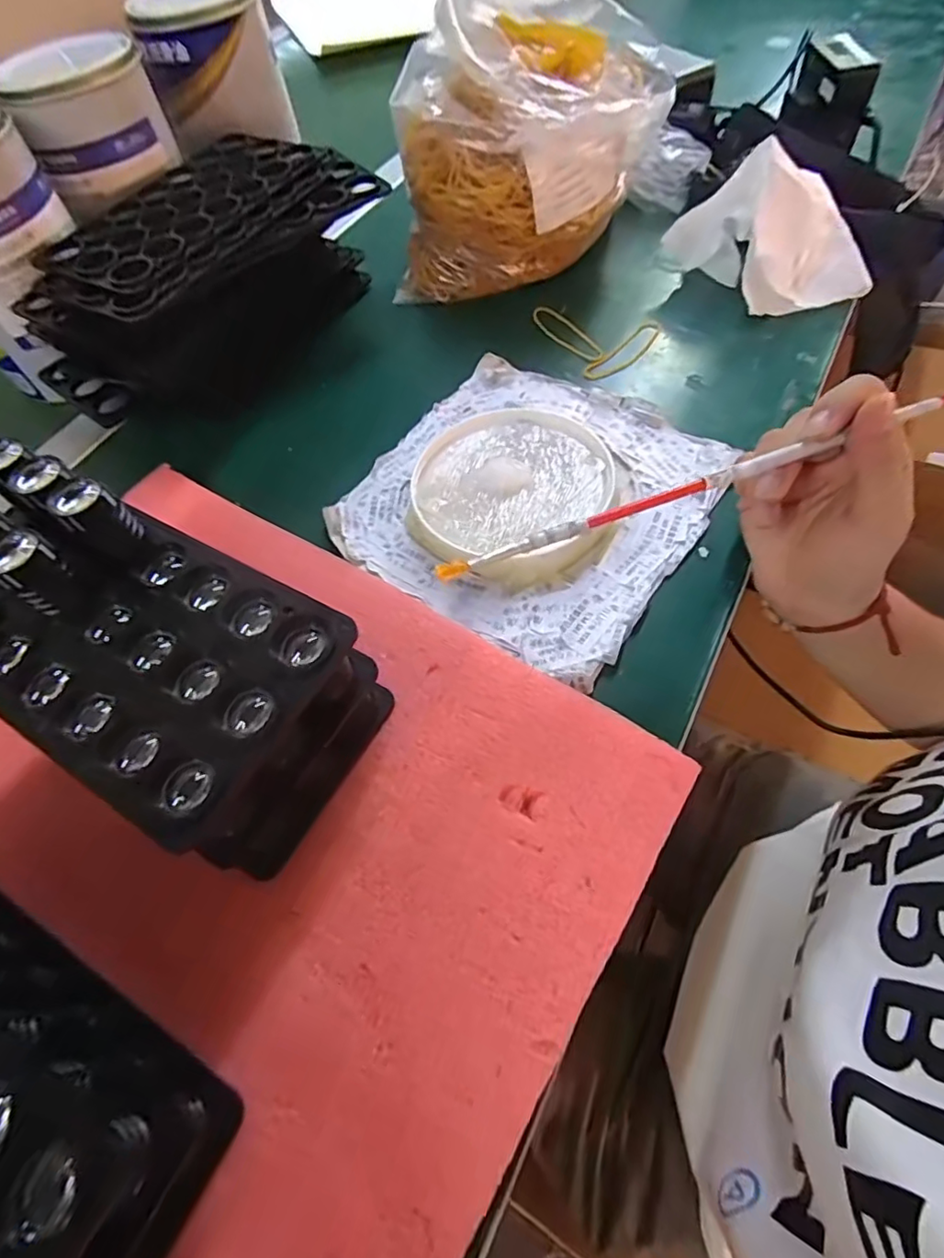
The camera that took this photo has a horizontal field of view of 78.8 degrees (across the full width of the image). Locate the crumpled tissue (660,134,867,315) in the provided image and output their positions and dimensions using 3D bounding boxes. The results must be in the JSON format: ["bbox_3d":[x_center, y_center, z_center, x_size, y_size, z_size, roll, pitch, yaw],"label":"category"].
[{"bbox_3d":[0.218,-0.280,0.412,0.092,0.072,0.121,-32,61,-13],"label":"crumpled tissue"}]

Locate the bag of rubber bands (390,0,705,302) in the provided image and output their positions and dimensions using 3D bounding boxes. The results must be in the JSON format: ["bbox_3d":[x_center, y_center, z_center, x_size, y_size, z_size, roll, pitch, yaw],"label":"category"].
[{"bbox_3d":[0.059,-0.376,0.442,0.144,0.140,0.249,35,69,24],"label":"bag of rubber bands"}]

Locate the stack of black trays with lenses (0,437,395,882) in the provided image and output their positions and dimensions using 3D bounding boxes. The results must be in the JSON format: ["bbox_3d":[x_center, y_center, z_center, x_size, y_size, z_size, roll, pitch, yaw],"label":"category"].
[{"bbox_3d":[-0.145,0.012,0.250,0.187,0.099,0.100,21,64,18],"label":"stack of black trays with lenses"}]

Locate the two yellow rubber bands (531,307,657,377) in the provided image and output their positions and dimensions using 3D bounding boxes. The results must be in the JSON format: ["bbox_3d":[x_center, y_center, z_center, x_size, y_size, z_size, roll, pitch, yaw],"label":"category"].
[{"bbox_3d":[0.101,-0.224,0.435,0.074,0.010,0.094,-23,60,-8],"label":"two yellow rubber bands"}]

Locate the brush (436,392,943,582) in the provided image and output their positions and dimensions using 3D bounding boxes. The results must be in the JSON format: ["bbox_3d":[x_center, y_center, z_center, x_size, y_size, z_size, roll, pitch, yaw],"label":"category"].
[{"bbox_3d":[0.101,-0.062,0.243,0.241,0.006,0.006,-20,60,-5],"label":"brush"}]

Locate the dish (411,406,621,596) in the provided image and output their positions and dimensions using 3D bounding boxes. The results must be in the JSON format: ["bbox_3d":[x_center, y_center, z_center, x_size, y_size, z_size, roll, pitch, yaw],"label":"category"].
[{"bbox_3d":[0.028,-0.082,0.345,0.121,0.014,0.121,-3,59,5],"label":"dish"}]

